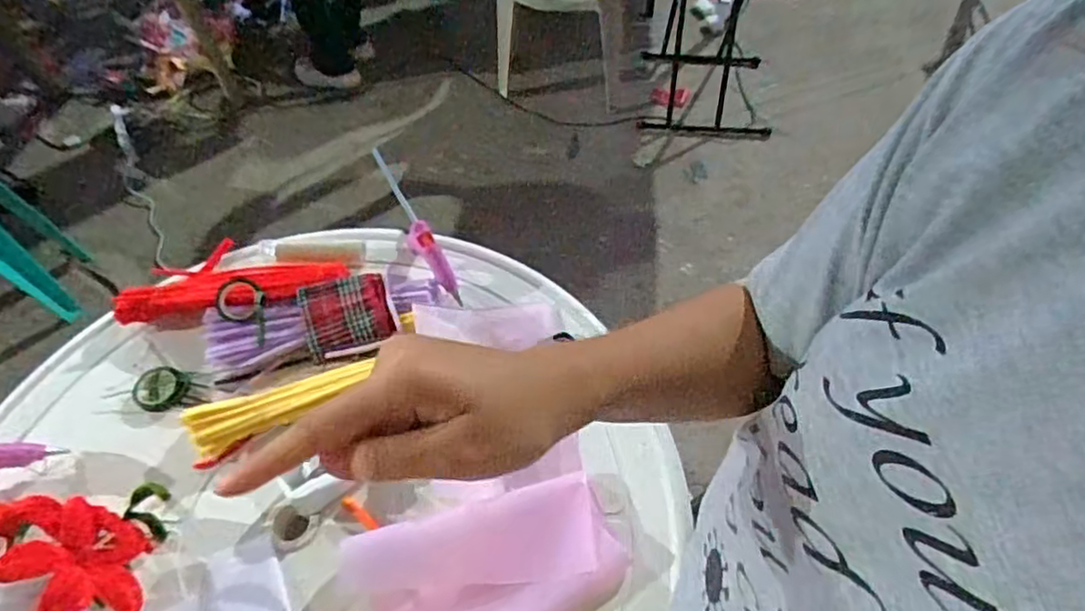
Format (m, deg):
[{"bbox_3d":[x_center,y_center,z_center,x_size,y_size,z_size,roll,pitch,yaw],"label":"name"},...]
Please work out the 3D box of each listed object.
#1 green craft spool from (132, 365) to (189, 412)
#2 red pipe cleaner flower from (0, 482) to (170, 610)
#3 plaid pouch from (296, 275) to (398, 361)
[{"bbox_3d":[-0.485,0.104,0.813,0.068,0.015,0.055,15,55,13],"label":"green craft spool"},{"bbox_3d":[-0.476,0.232,0.634,0.185,0.139,0.139,7,54,7],"label":"red pipe cleaner flower"},{"bbox_3d":[-0.258,0.009,0.846,0.112,0.027,0.101,-15,54,-9],"label":"plaid pouch"}]

